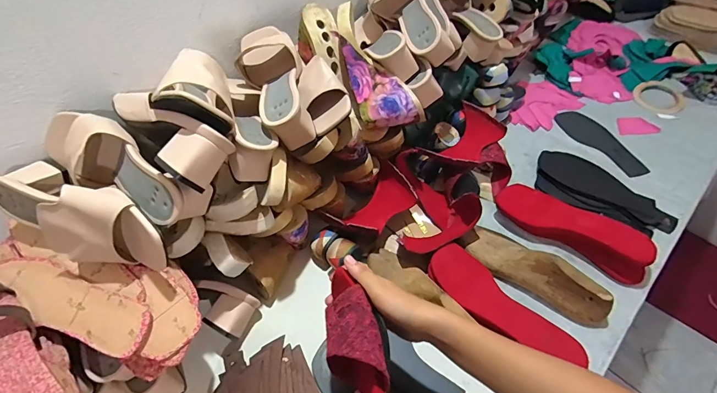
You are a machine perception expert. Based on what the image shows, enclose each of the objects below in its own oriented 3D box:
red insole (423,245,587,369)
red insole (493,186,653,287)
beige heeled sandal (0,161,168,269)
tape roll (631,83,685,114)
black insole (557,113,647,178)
[{"bbox_3d":[0.208,0.154,0.543,0.226,0.026,0.089,36,62,27],"label":"red insole"},{"bbox_3d":[0.347,0.049,0.609,0.087,0.049,0.241,-36,58,-22],"label":"red insole"},{"bbox_3d":[-0.312,0.025,0.414,0.232,0.087,0.070,20,56,19],"label":"beige heeled sandal"},{"bbox_3d":[0.694,-0.230,0.852,0.105,0.019,0.113,-2,52,2],"label":"tape roll"},{"bbox_3d":[0.514,-0.118,0.781,0.089,0.007,0.206,-20,53,-12],"label":"black insole"}]

